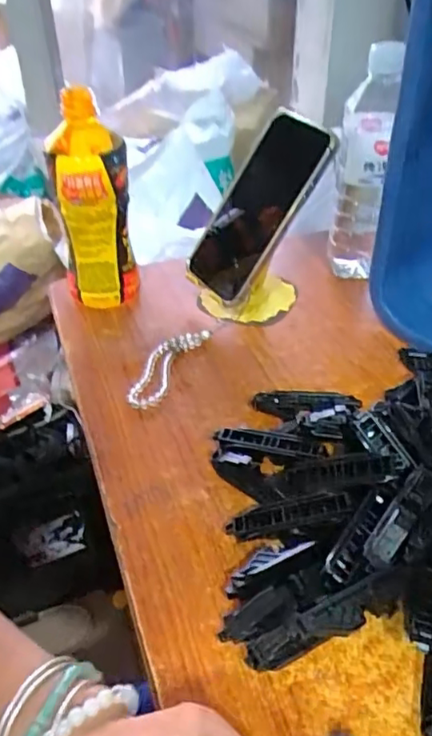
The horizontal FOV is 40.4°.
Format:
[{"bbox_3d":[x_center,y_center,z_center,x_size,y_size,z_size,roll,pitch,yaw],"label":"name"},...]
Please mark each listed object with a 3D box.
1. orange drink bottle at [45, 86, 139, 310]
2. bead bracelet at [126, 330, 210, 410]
[{"bbox_3d":[-0.112,-0.146,0.541,0.066,0.182,0.070,-8,40,-8],"label":"orange drink bottle"},{"bbox_3d":[-0.044,-0.003,0.504,0.035,0.007,0.106,16,42,20],"label":"bead bracelet"}]

